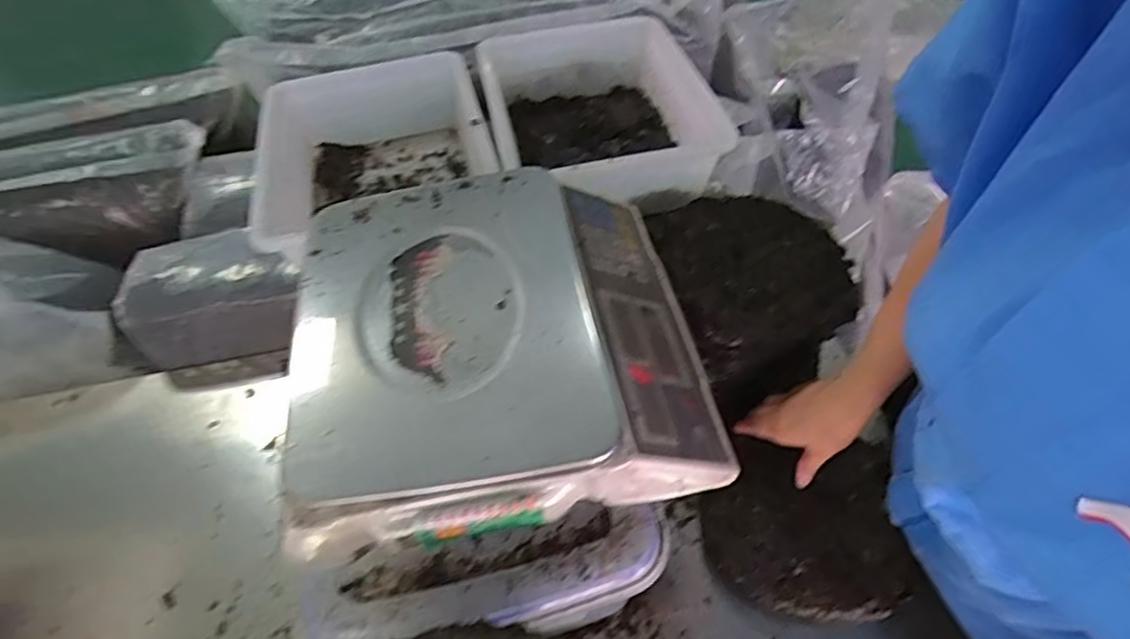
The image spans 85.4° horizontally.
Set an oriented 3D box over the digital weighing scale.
[{"bbox_3d":[-0.054,0.003,0.533,0.330,0.089,0.341,-10,49,-5],"label":"digital weighing scale"}]

